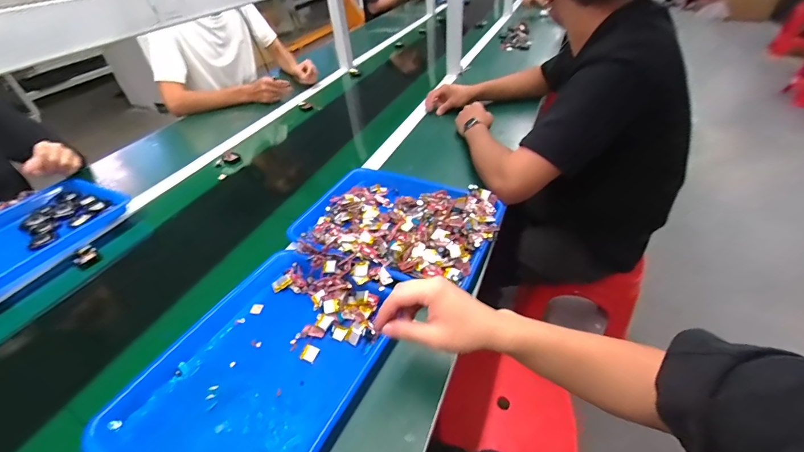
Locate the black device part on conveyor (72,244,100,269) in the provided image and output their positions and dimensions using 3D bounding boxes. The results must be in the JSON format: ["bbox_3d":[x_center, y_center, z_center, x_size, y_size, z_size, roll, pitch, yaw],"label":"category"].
[{"bbox_3d":[-0.583,0.057,0.655,0.043,0.016,0.037,29,51,32],"label":"black device part on conveyor"}]

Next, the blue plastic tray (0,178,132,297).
[{"bbox_3d":[-0.747,0.021,0.689,0.262,0.029,0.331,14,45,21],"label":"blue plastic tray"}]

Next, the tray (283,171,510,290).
[{"bbox_3d":[-0.018,-0.011,0.627,0.338,0.045,0.267,16,45,22],"label":"tray"}]

